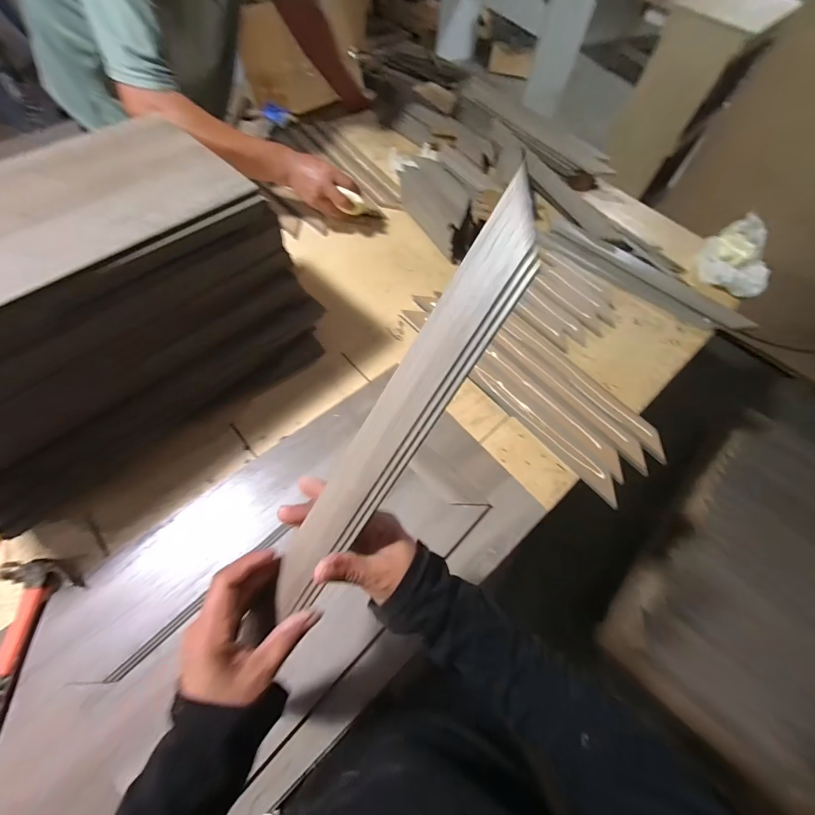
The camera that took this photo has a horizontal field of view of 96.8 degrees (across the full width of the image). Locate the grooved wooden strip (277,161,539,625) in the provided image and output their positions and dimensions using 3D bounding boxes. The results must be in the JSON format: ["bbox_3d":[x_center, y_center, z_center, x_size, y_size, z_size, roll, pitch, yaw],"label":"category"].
[{"bbox_3d":[-0.013,0.017,0.257,0.048,0.007,0.341,42,108,28],"label":"grooved wooden strip"}]

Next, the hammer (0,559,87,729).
[{"bbox_3d":[-0.485,0.329,0.436,0.091,0.026,0.262,0,63,-4],"label":"hammer"}]

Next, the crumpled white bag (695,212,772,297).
[{"bbox_3d":[0.765,-0.344,0.836,0.122,0.099,0.186,23,63,8],"label":"crumpled white bag"}]

